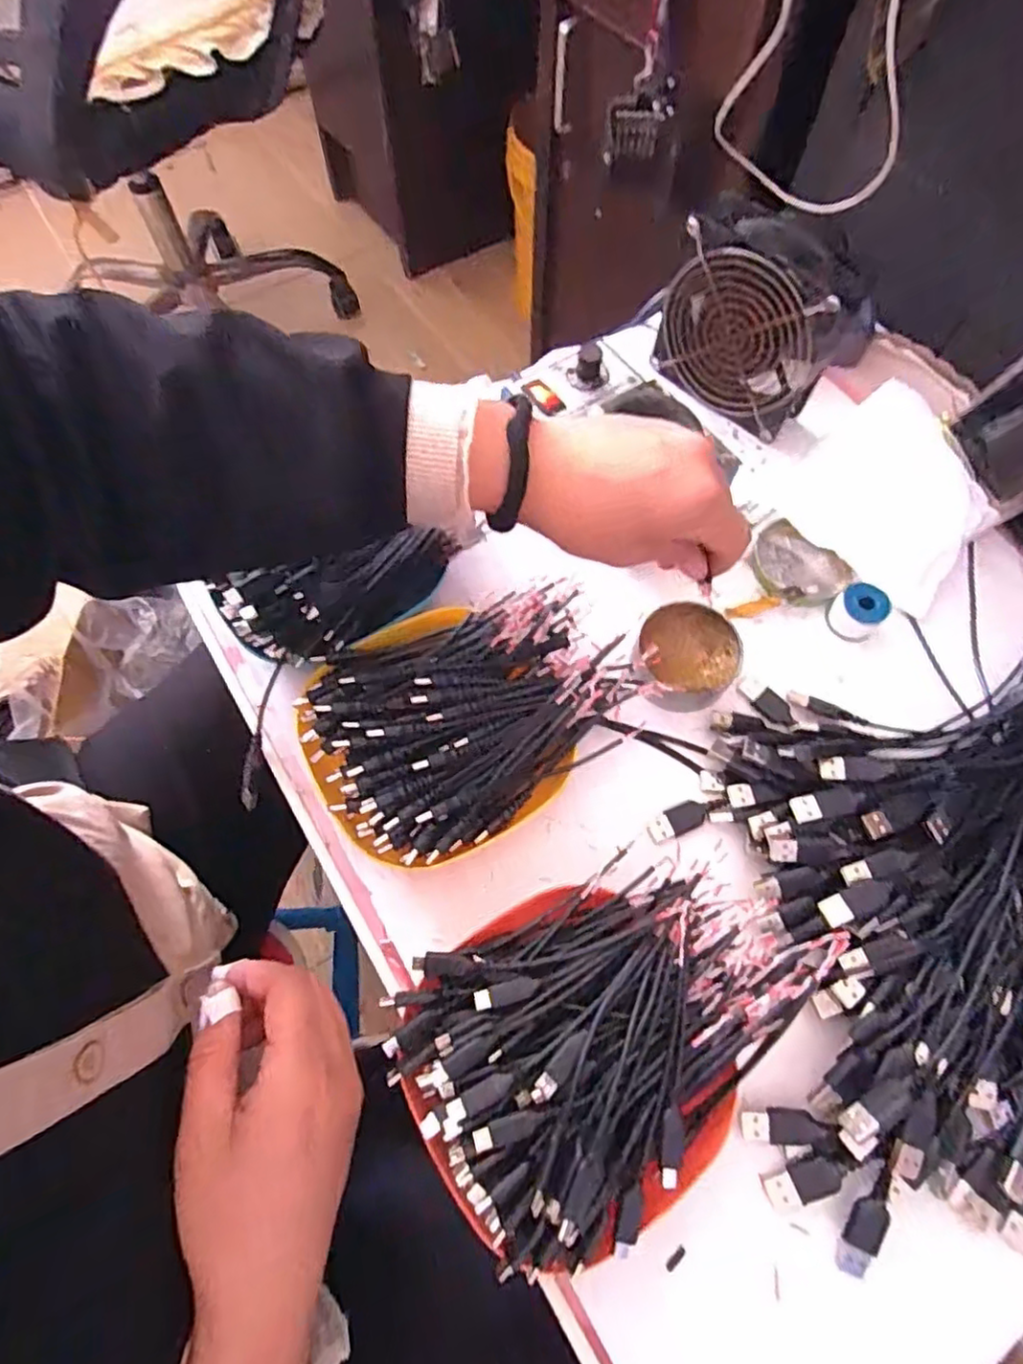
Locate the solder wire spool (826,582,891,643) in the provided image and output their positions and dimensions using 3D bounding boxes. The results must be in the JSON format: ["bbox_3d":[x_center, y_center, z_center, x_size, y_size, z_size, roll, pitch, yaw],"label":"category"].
[{"bbox_3d":[0.222,-0.045,0.418,0.025,0.029,0.031,-38,72,-15],"label":"solder wire spool"}]

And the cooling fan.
[{"bbox_3d":[0.161,-0.253,0.457,0.124,0.112,0.044,38,72,15],"label":"cooling fan"}]

